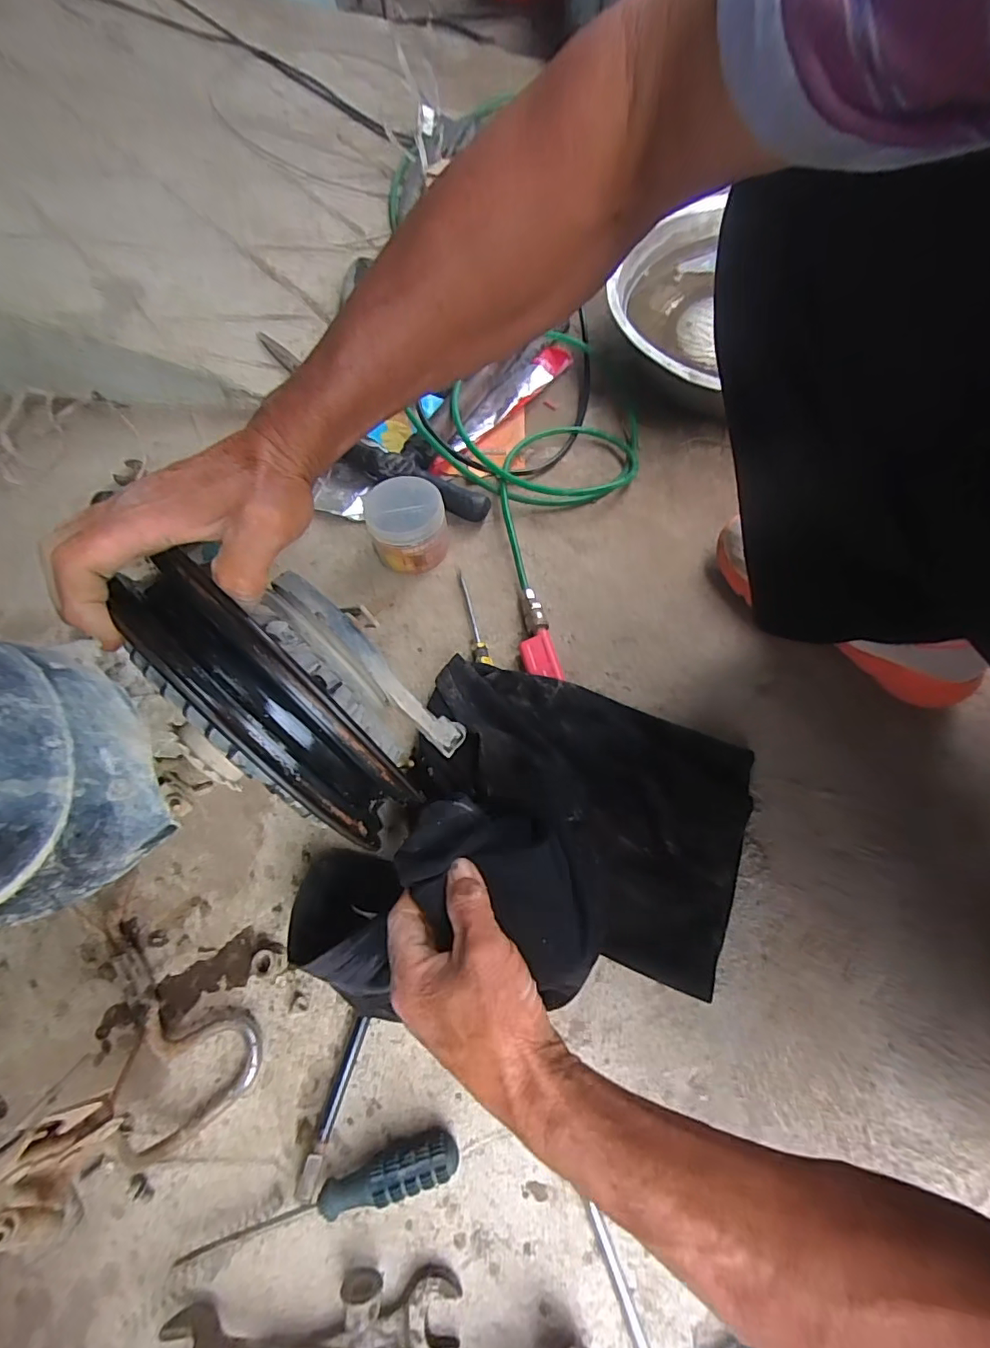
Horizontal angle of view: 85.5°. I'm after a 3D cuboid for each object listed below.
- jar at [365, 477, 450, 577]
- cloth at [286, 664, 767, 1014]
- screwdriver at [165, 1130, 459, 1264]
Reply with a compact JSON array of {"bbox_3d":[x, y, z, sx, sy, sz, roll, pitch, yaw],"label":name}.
[{"bbox_3d":[-0.097,-0.166,0.585,0.083,0.058,0.095,-19,68,-12],"label":"jar"},{"bbox_3d":[0.045,0.122,0.413,0.317,0.124,0.294,21,67,7],"label":"cloth"},{"bbox_3d":[-0.118,0.362,0.370,0.187,0.031,0.026,-18,65,-2],"label":"screwdriver"}]

